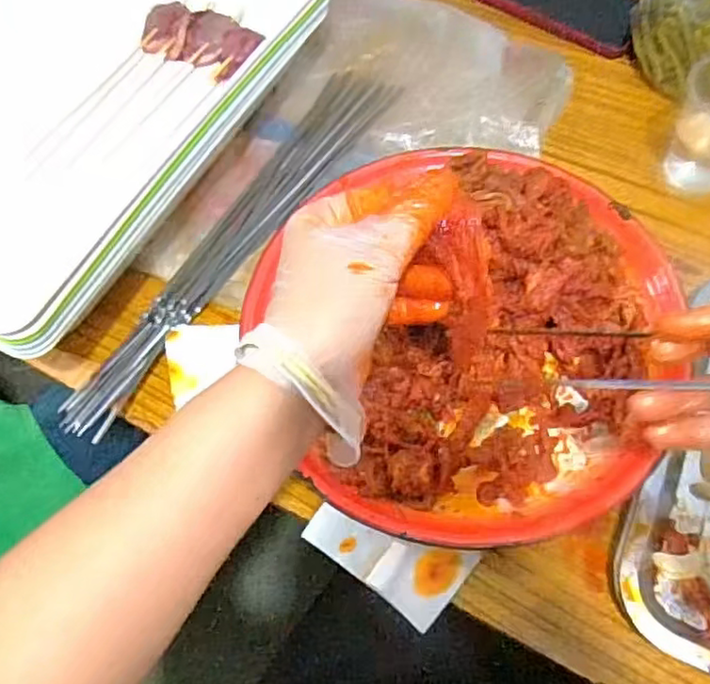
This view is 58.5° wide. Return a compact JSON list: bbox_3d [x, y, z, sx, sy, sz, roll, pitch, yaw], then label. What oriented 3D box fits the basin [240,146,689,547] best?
[{"bbox_3d":[0.078,-0.023,0.419,0.269,0.074,0.285,-2,62,3],"label":"basin"}]

